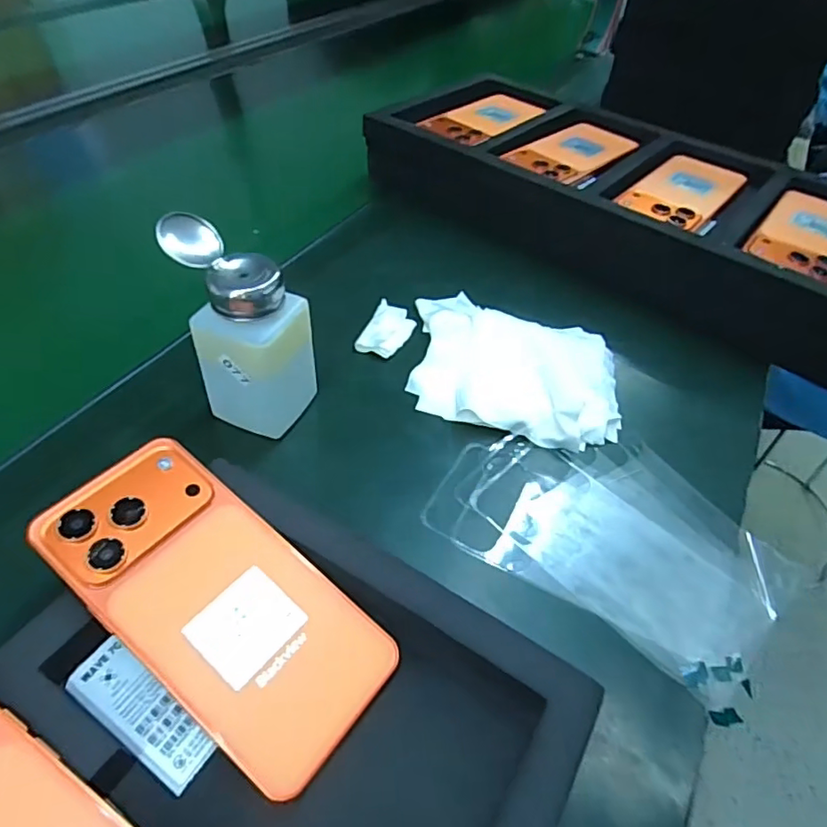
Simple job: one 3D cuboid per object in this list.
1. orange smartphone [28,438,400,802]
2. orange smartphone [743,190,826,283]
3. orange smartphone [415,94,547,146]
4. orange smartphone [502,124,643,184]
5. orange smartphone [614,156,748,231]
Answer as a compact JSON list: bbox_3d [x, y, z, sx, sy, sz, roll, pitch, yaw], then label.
[{"bbox_3d":[-0.087,0.080,0.250,0.159,0.005,0.074,39,55,13],"label":"orange smartphone"},{"bbox_3d":[0.344,-0.156,0.489,0.076,0.017,0.159,31,52,23],"label":"orange smartphone"},{"bbox_3d":[0.079,-0.321,0.613,0.075,0.007,0.142,34,54,26],"label":"orange smartphone"},{"bbox_3d":[0.164,-0.267,0.573,0.077,0.009,0.158,34,53,26],"label":"orange smartphone"},{"bbox_3d":[0.253,-0.209,0.529,0.073,0.009,0.153,33,53,25],"label":"orange smartphone"}]

